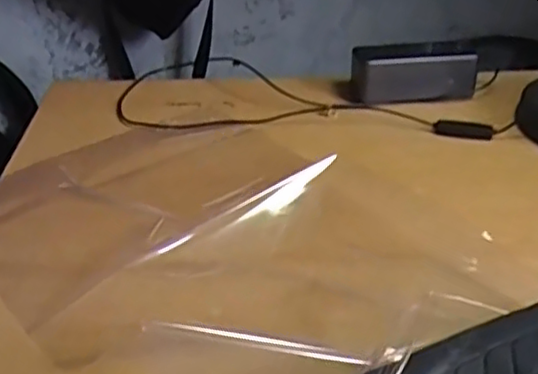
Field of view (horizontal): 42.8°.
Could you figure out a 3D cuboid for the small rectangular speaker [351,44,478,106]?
[{"bbox_3d":[0.158,-0.126,0.747,0.132,0.051,0.050,-2,34,-1],"label":"small rectangular speaker"}]

